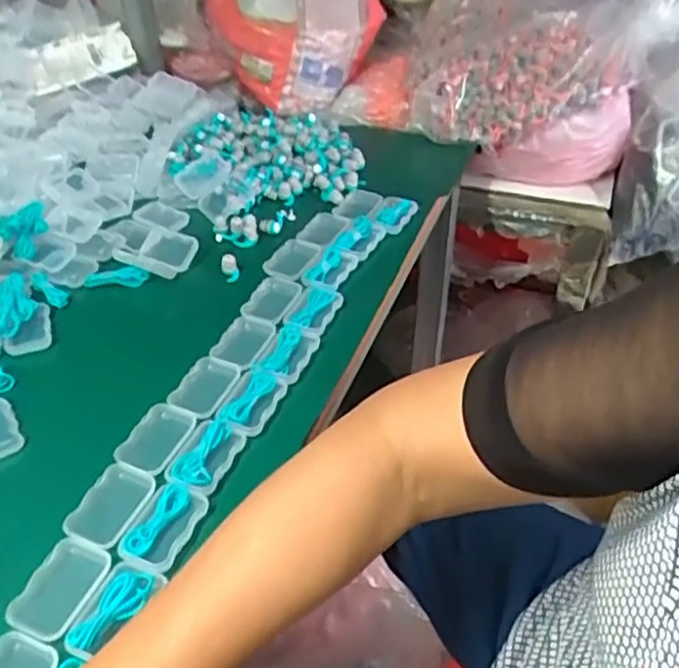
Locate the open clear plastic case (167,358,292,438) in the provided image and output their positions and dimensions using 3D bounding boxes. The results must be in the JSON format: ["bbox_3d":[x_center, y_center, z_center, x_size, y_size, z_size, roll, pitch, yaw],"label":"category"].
[{"bbox_3d":[-0.084,0.045,0.496,0.078,0.014,0.057,18,44,20],"label":"open clear plastic case"}]

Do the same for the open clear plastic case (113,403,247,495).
[{"bbox_3d":[-0.110,0.079,0.459,0.078,0.013,0.055,16,44,18],"label":"open clear plastic case"}]

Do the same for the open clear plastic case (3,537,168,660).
[{"bbox_3d":[-0.145,0.149,0.376,0.069,0.013,0.056,15,44,18],"label":"open clear plastic case"}]

